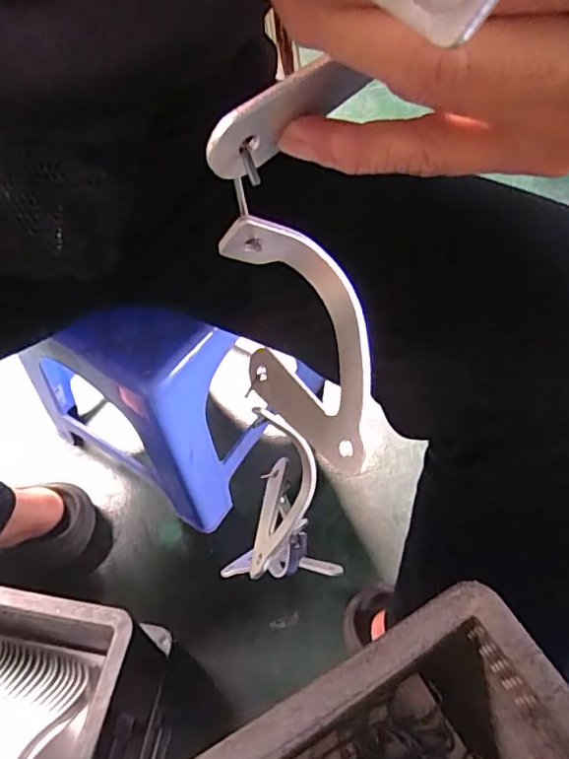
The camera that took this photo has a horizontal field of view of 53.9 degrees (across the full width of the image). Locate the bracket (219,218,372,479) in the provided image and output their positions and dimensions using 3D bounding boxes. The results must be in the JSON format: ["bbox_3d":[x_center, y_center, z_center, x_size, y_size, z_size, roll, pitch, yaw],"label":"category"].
[{"bbox_3d":[0.007,-0.007,0.192,0.043,0.089,0.059,-5,55,-1],"label":"bracket"}]

